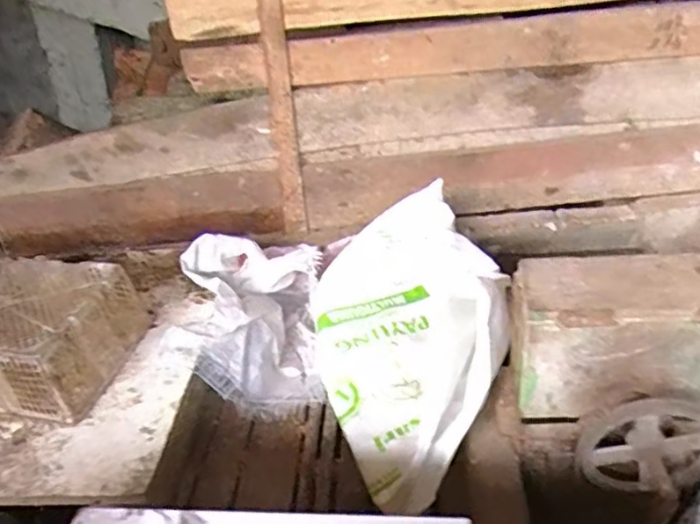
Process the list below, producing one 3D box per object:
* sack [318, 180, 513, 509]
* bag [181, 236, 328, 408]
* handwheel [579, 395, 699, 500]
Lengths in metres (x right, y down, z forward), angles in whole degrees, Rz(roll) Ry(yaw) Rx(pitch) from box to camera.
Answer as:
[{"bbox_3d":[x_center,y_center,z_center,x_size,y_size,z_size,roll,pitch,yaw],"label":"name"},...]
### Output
[{"bbox_3d":[0.122,0.118,1.315,0.401,0.225,0.736,-5,33,1],"label":"sack"},{"bbox_3d":[-0.212,0.141,1.512,0.319,0.260,0.363,-10,33,-7],"label":"bag"},{"bbox_3d":[0.454,0.289,0.942,0.196,0.200,0.063,-10,33,-7],"label":"handwheel"}]

